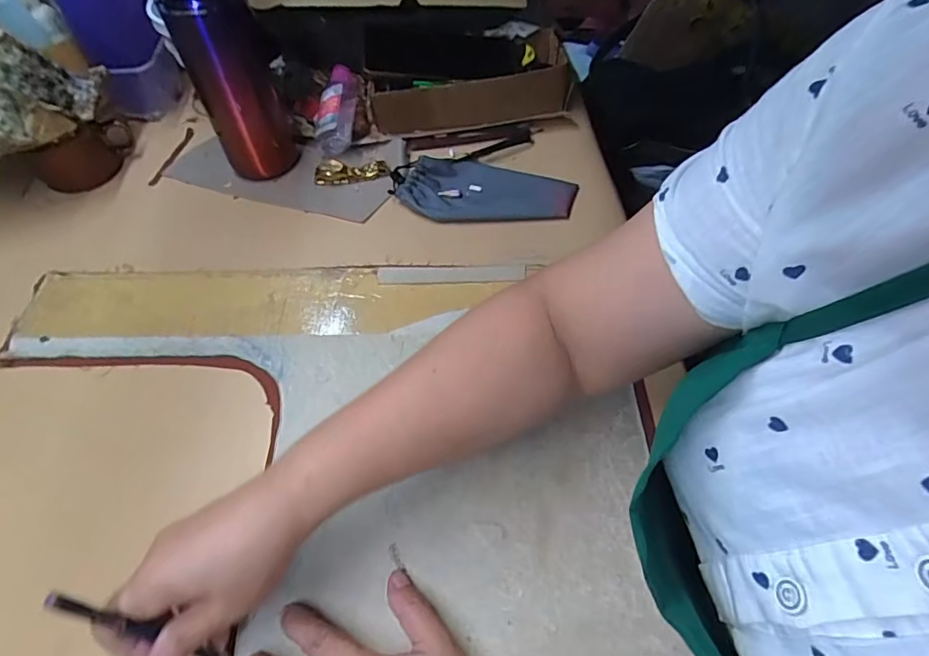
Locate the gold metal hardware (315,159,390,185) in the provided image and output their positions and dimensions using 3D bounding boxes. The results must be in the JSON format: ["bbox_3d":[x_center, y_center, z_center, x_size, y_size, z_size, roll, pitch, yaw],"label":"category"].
[{"bbox_3d":[-0.121,-0.169,0.553,0.077,0.015,0.023,-9,56,-5],"label":"gold metal hardware"}]

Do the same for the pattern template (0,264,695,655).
[{"bbox_3d":[-0.121,0.136,0.350,0.503,0.010,0.459,-2,55,0],"label":"pattern template"}]

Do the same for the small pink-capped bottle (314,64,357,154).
[{"bbox_3d":[-0.143,-0.246,0.584,0.047,0.048,0.106,-2,55,0],"label":"small pink-capped bottle"}]

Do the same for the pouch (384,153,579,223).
[{"bbox_3d":[0.019,-0.147,0.535,0.184,0.016,0.082,2,55,2],"label":"pouch"}]

